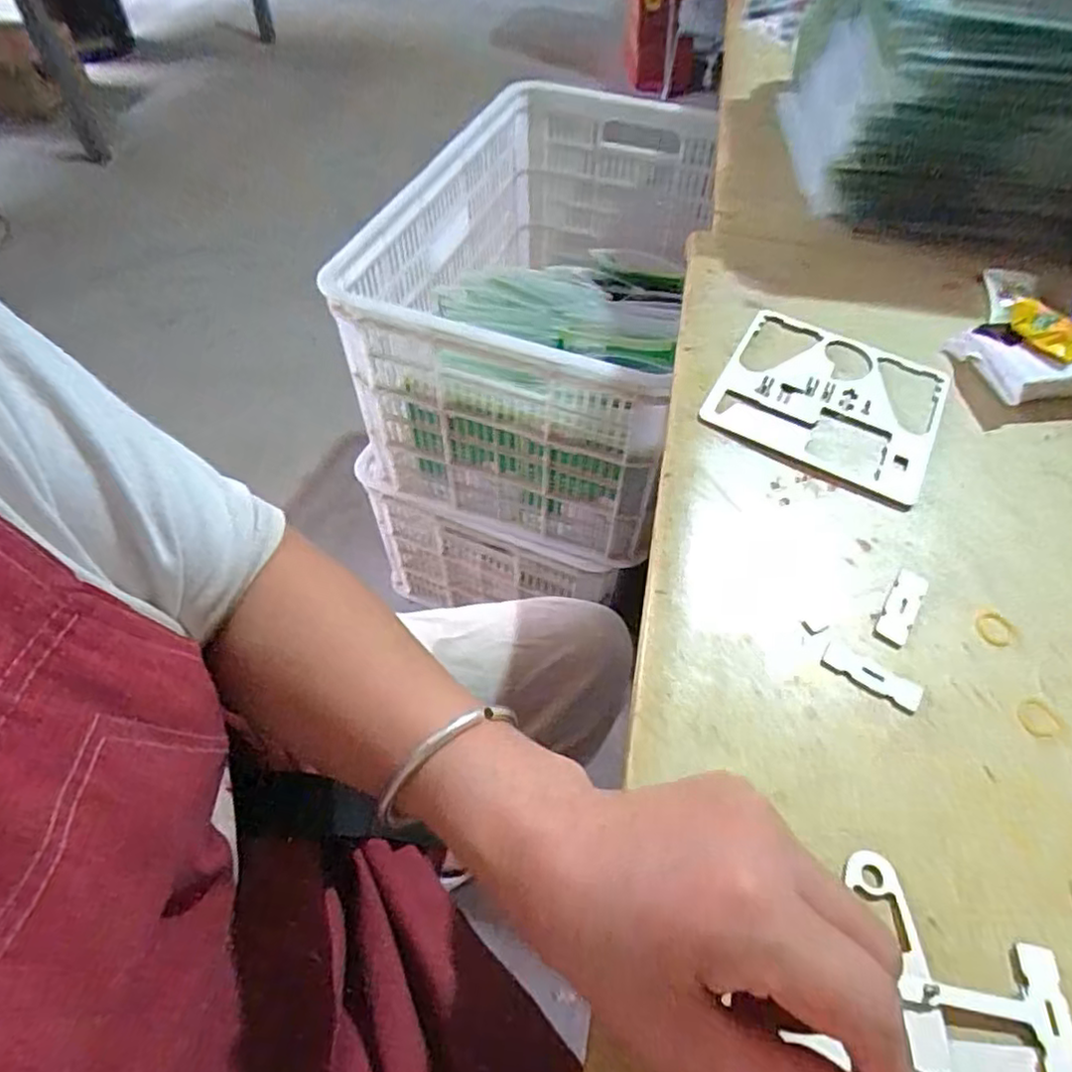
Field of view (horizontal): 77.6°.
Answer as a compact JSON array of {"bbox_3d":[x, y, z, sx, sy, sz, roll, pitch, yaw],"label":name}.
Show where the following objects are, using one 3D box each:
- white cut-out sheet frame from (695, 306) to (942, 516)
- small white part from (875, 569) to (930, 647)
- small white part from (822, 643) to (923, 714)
[{"bbox_3d":[0.203,-0.098,0.459,0.141,0.005,0.146,25,57,15],"label":"white cut-out sheet frame"},{"bbox_3d":[0.203,0.038,0.368,0.017,0.004,0.052,31,59,18],"label":"small white part"},{"bbox_3d":[0.175,0.073,0.346,0.049,0.004,0.017,27,58,16],"label":"small white part"}]

